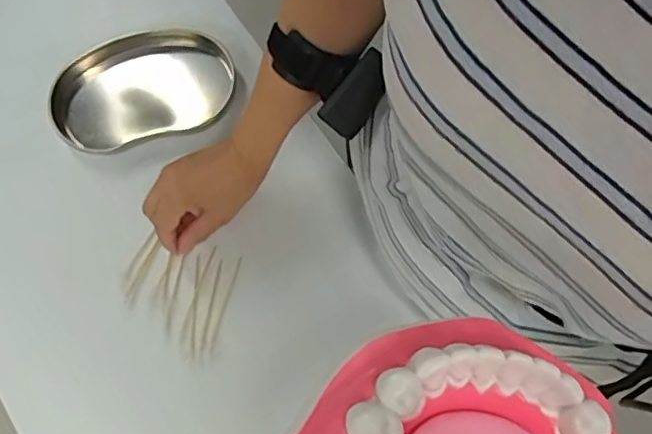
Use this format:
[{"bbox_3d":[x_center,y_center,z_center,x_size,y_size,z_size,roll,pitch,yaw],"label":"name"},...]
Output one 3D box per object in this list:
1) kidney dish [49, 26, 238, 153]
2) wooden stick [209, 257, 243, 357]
[{"bbox_3d":[-0.191,-0.136,0.631,0.182,0.045,0.121,-16,75,-4],"label":"kidney dish"},{"bbox_3d":[-0.097,0.084,0.575,0.007,0.004,0.095,14,75,4],"label":"wooden stick"}]

